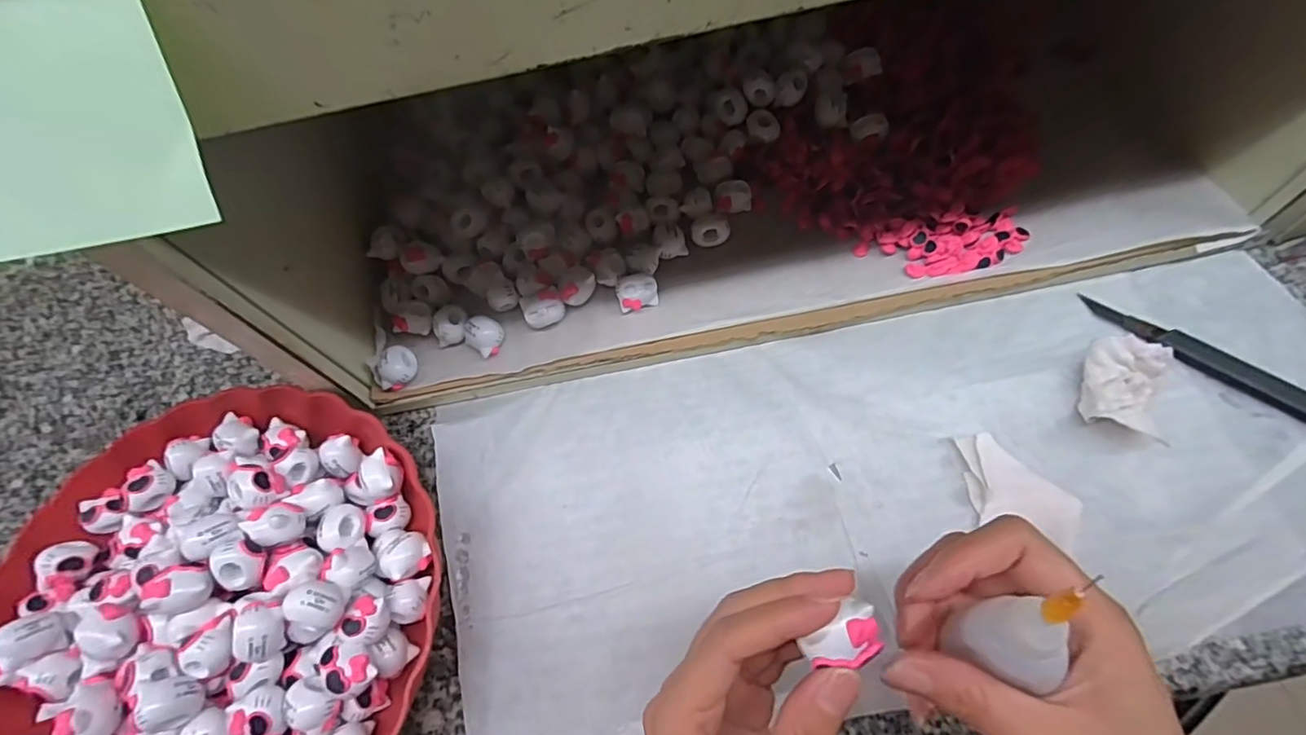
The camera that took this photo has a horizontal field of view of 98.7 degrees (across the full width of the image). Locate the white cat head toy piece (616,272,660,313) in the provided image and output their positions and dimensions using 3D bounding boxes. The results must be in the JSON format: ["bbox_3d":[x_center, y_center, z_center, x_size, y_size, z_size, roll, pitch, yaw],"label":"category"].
[{"bbox_3d":[-0.010,-0.050,0.360,0.026,0.015,0.023,-17,66,-5],"label":"white cat head toy piece"}]

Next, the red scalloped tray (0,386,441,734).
[{"bbox_3d":[-0.235,0.127,0.290,0.231,0.052,0.238,8,66,11],"label":"red scalloped tray"}]

